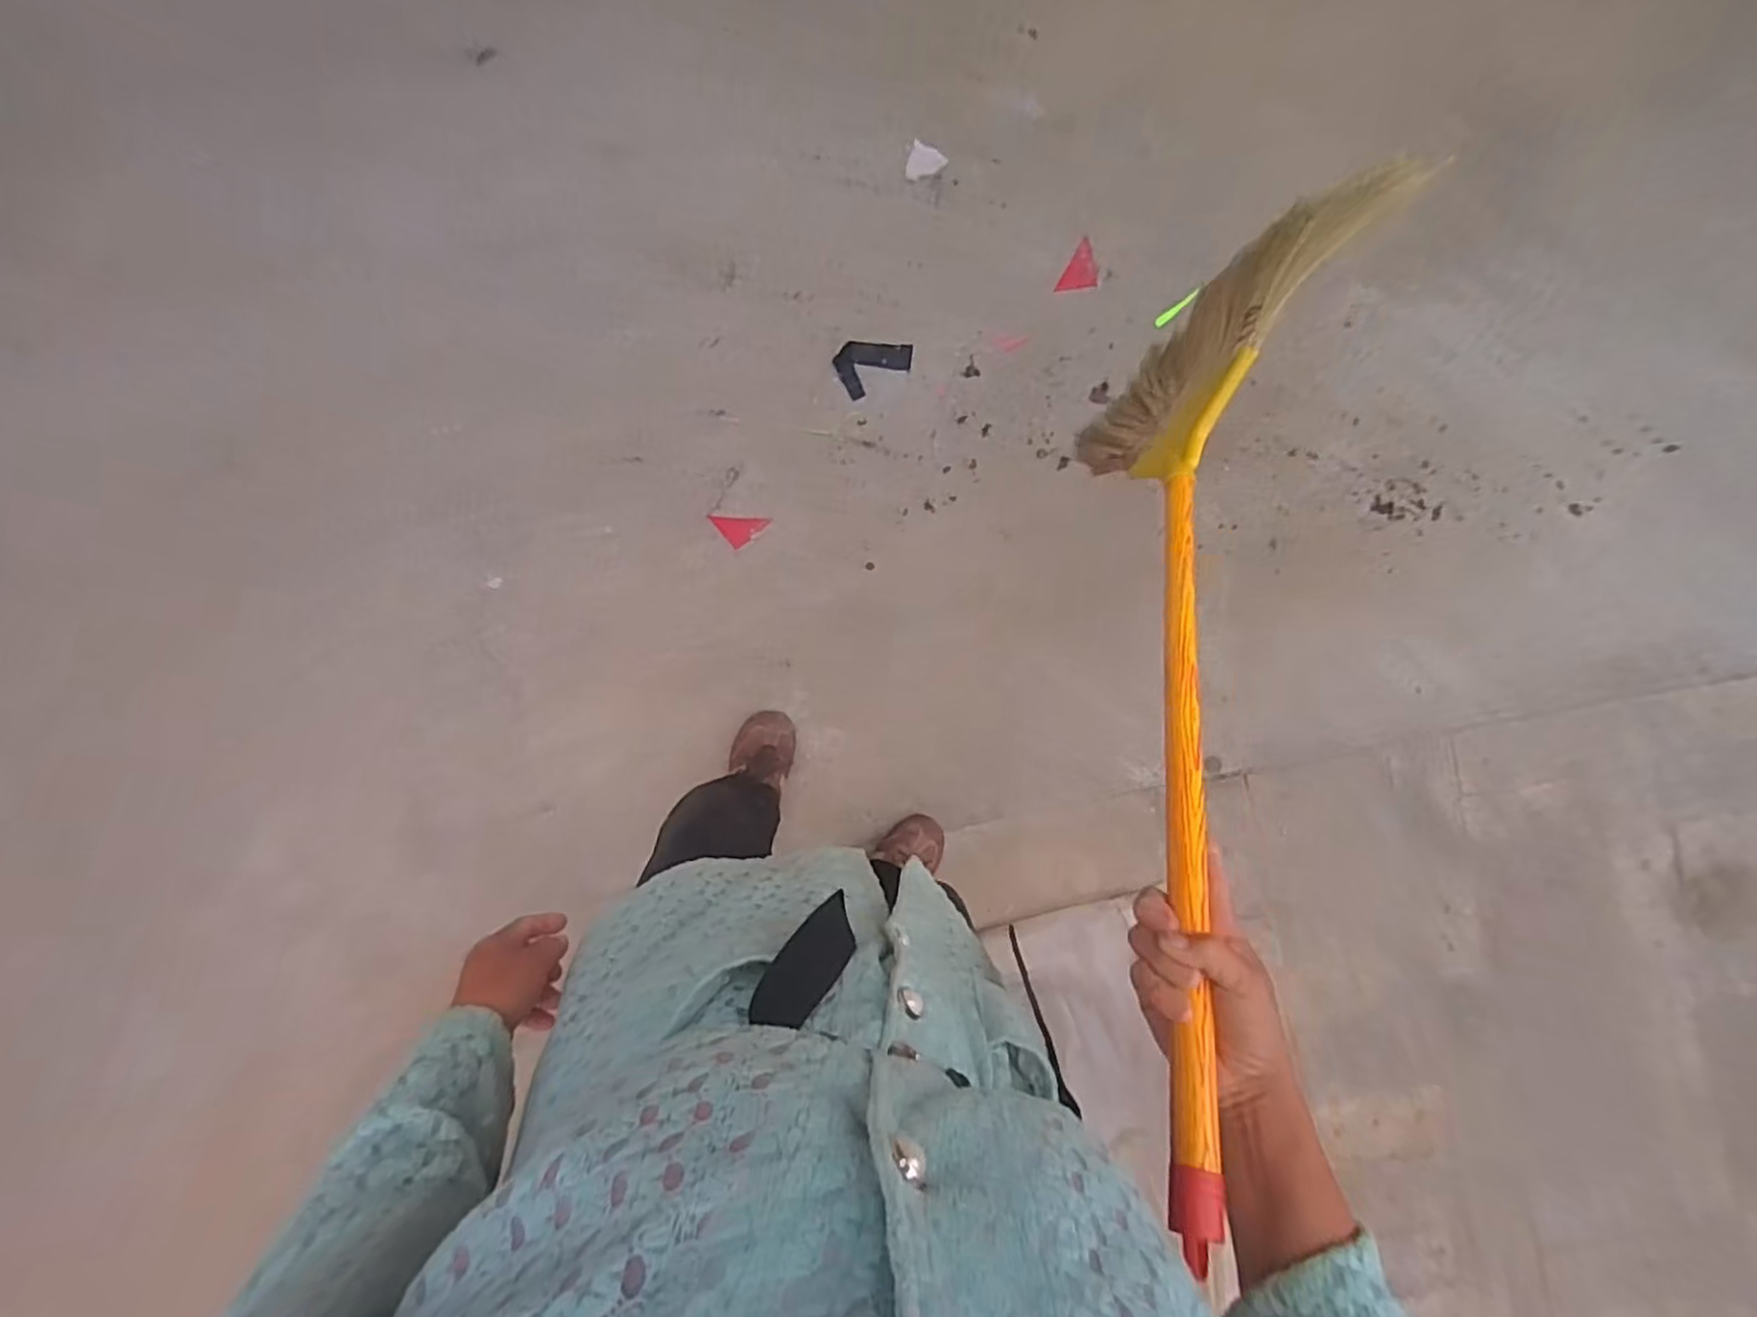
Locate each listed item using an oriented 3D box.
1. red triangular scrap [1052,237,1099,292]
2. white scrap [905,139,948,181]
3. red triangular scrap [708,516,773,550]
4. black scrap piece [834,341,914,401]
[{"bbox_3d":[0.339,-0.637,1.231,0.054,0.006,0.099,31,89,-4],"label":"red triangular scrap"},{"bbox_3d":[0.078,-0.794,1.198,0.058,0.011,0.058,16,90,-4],"label":"white scrap"},{"bbox_3d":[-0.219,-0.218,1.182,0.072,0.005,0.066,-40,93,-3],"label":"red triangular scrap"},{"bbox_3d":[-0.007,-0.478,1.191,0.123,0.005,0.080,-31,93,-3],"label":"black scrap piece"}]

